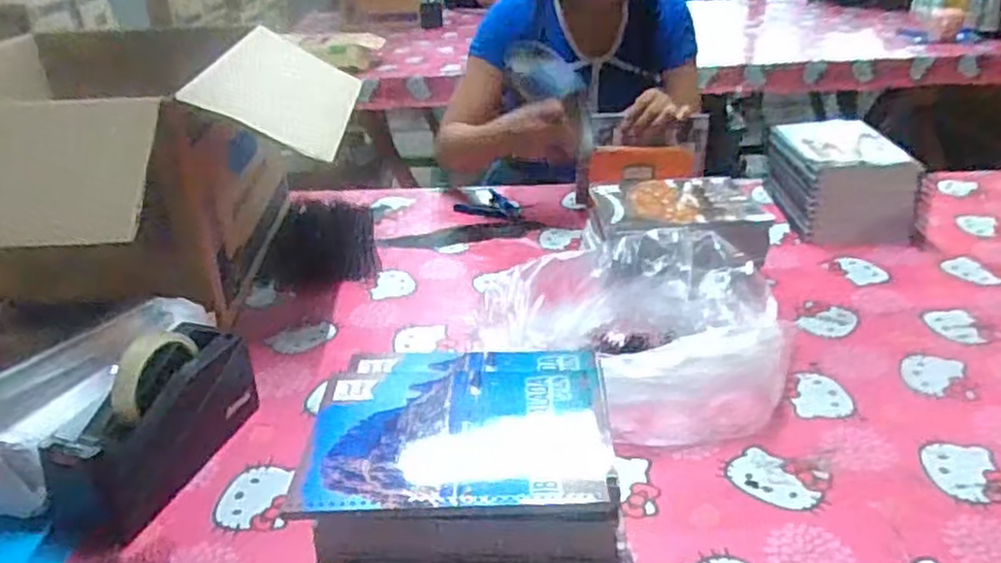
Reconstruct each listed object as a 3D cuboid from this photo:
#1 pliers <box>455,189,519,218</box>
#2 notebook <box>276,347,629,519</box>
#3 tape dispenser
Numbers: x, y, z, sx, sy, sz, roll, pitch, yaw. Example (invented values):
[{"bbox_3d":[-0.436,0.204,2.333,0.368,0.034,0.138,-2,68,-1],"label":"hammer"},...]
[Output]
[{"bbox_3d":[-0.017,-0.129,1.236,0.108,0.017,0.062,8,31,15],"label":"pliers"},{"bbox_3d":[-0.026,0.096,0.518,0.201,0.016,0.175,-1,29,0],"label":"notebook"},{"bbox_3d":[-0.313,0.119,0.670,0.083,0.111,0.207,10,31,18],"label":"tape dispenser"}]

